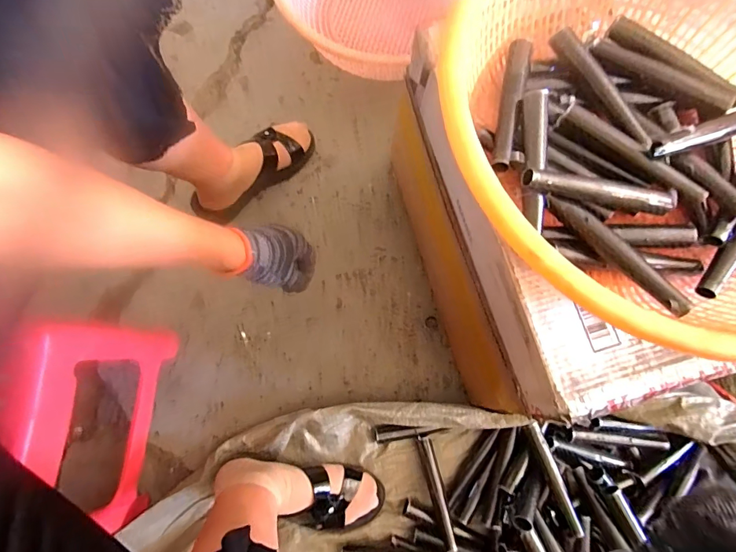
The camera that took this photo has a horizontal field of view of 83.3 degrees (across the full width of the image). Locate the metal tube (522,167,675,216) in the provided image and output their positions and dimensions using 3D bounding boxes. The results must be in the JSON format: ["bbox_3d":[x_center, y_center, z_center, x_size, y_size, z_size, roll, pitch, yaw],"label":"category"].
[{"bbox_3d":[0.209,-0.078,0.377,0.150,0.023,0.022,7,78,-11],"label":"metal tube"}]

